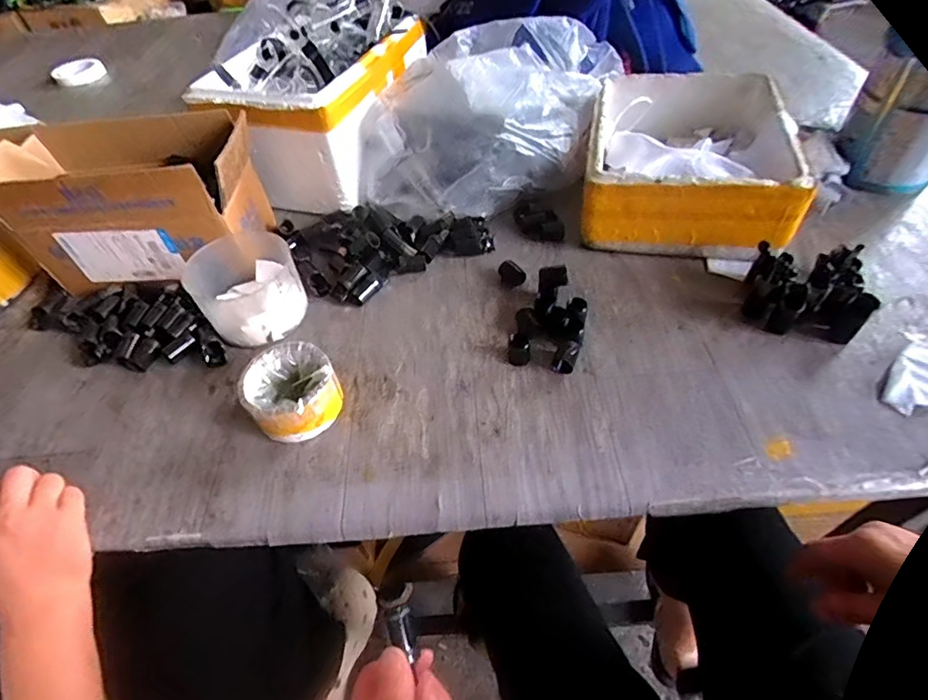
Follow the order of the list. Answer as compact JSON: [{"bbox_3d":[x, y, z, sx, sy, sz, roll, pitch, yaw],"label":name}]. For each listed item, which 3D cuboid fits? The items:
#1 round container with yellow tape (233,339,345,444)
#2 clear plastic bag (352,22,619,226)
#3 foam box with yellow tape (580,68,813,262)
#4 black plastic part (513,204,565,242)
[{"bbox_3d":[-0.168,0.043,0.486,0.084,0.051,0.088,-3,50,3],"label":"round container with yellow tape"},{"bbox_3d":[0.038,-0.333,0.702,0.271,0.186,0.333,18,54,19],"label":"clear plastic bag"},{"bbox_3d":[0.283,-0.255,0.648,0.236,0.106,0.295,9,52,12],"label":"foam box with yellow tape"},{"bbox_3d":[0.099,-0.167,0.650,0.069,0.023,0.040,31,59,27],"label":"black plastic part"}]

